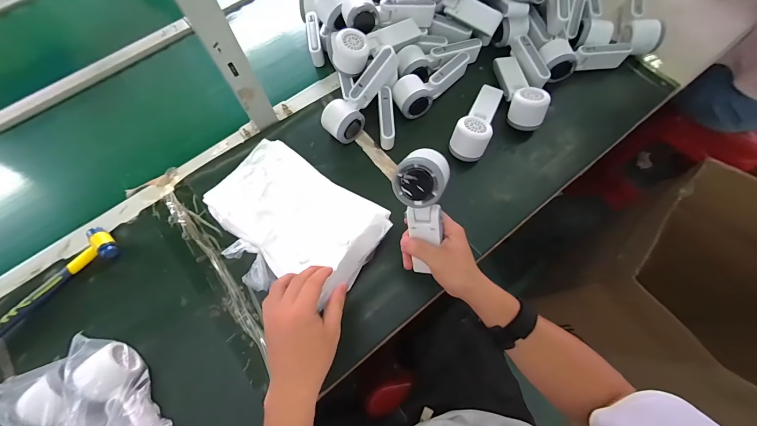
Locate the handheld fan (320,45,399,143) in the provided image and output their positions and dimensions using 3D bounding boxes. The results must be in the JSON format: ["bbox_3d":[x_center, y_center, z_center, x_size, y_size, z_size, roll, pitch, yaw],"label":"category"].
[{"bbox_3d":[-0.027,-0.201,0.543,0.059,0.052,0.164,41,97,14],"label":"handheld fan"}]

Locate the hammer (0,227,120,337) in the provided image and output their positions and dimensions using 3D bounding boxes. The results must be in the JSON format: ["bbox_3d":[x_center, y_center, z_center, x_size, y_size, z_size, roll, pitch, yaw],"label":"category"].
[{"bbox_3d":[-0.508,0.119,0.470,0.244,0.027,0.055,-43,73,-14],"label":"hammer"}]

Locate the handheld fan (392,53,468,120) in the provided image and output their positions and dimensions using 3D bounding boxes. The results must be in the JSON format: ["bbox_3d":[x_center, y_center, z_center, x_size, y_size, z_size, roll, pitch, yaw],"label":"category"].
[{"bbox_3d":[0.092,-0.239,0.580,0.066,0.047,0.164,38,74,15],"label":"handheld fan"}]

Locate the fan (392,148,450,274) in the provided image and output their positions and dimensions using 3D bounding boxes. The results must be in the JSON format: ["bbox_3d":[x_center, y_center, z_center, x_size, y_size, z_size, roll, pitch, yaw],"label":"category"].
[{"bbox_3d":[0.055,0.003,0.386,0.065,0.050,0.148,-8,114,-2],"label":"fan"}]

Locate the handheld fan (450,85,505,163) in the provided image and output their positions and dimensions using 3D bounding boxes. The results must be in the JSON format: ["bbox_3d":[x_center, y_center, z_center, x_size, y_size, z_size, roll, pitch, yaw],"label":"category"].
[{"bbox_3d":[0.173,-0.165,0.546,0.057,0.061,0.159,23,71,10],"label":"handheld fan"}]

